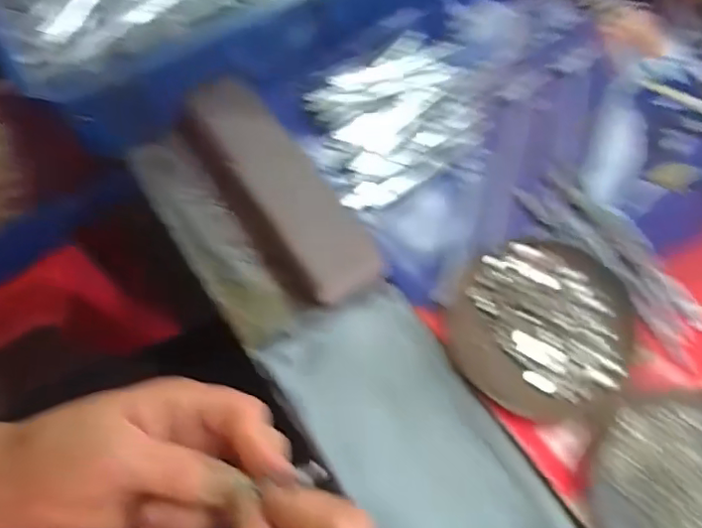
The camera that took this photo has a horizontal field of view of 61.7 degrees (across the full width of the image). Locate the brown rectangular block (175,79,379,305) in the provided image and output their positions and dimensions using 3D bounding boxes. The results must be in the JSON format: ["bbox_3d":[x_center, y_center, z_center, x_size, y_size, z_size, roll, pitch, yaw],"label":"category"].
[{"bbox_3d":[-0.051,-0.054,0.403,0.056,0.028,0.179,-35,68,-14],"label":"brown rectangular block"}]

